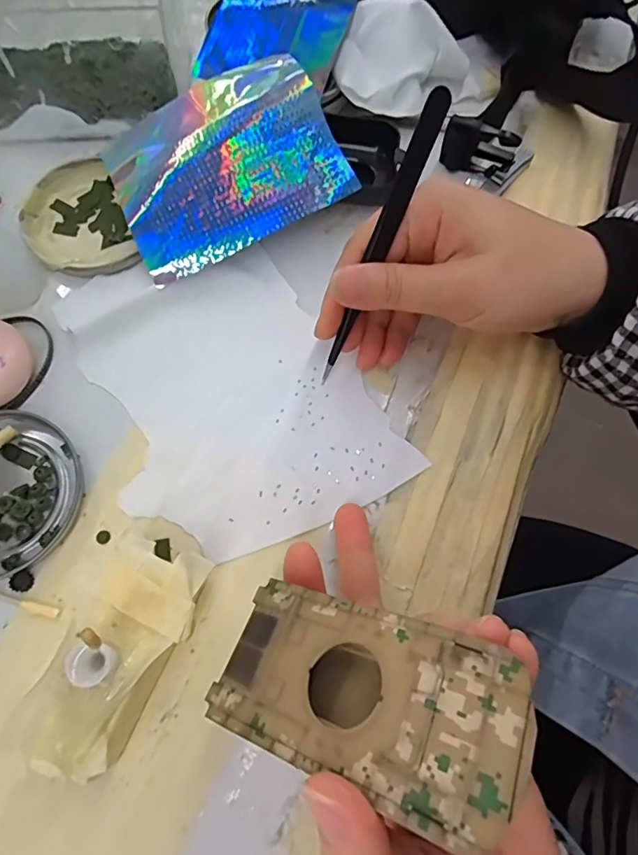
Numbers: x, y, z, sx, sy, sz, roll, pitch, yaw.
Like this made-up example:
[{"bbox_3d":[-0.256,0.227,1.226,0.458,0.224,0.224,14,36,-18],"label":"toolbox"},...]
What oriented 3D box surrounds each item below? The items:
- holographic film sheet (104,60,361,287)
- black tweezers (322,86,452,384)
[{"bbox_3d":[-0.054,-0.149,0.281,0.122,0.014,0.101,-26,82,2],"label":"holographic film sheet"},{"bbox_3d":[0.026,-0.081,0.228,0.009,0.130,0.010,29,30,9],"label":"black tweezers"}]

